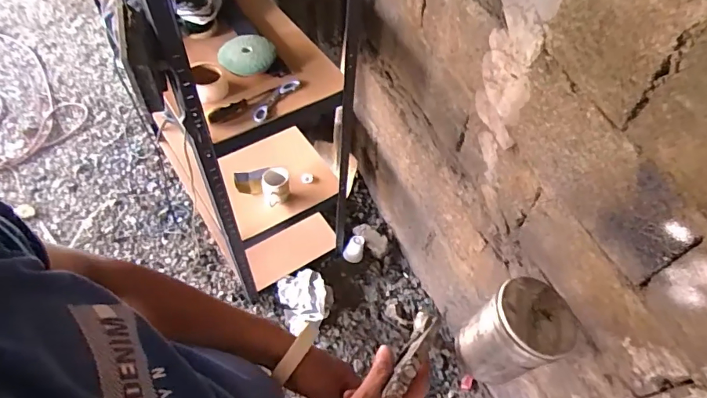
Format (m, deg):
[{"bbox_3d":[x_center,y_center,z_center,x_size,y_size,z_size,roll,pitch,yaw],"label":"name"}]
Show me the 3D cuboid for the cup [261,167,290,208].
[{"bbox_3d":[-0.239,-0.031,1.345,0.086,0.106,0.098,-9,56,-7],"label":"cup"}]

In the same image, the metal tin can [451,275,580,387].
[{"bbox_3d":[0.157,0.139,0.443,0.075,0.116,0.078,-7,55,-24],"label":"metal tin can"}]

